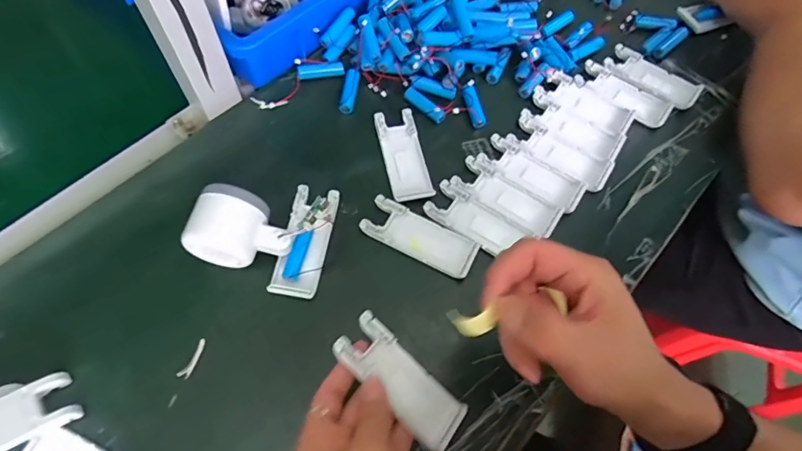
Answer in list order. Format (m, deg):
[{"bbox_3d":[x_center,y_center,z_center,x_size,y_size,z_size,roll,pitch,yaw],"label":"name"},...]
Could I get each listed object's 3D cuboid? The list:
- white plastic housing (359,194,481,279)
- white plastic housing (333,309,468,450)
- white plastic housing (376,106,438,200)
[{"bbox_3d":[0.017,0.010,0.407,0.102,0.007,0.040,27,65,9],"label":"white plastic housing"},{"bbox_3d":[-0.001,0.113,0.331,0.103,0.013,0.041,45,52,6],"label":"white plastic housing"},{"bbox_3d":[0.003,-0.071,0.446,0.038,0.007,0.102,-11,65,-9],"label":"white plastic housing"}]

